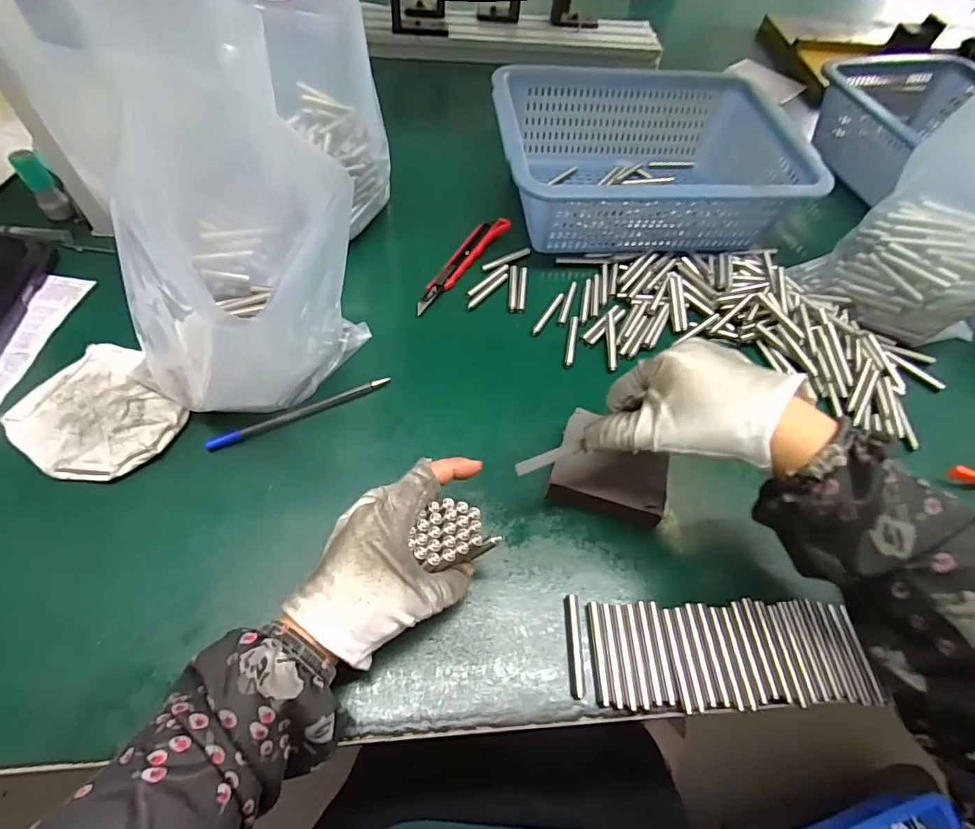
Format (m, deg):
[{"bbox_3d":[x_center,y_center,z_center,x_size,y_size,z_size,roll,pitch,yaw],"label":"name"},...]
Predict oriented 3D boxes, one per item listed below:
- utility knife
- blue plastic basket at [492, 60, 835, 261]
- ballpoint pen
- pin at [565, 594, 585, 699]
[{"bbox_3d":[-0.026,-0.151,0.496,0.026,0.010,0.150,30,60,14],"label":"utility knife"},{"bbox_3d":[0.159,-0.276,0.550,0.304,0.090,0.244,-2,57,-6],"label":"blue plastic basket"},{"bbox_3d":[-0.144,-0.003,0.396,0.139,0.008,0.010,-23,62,-18],"label":"ballpoint pen"},{"bbox_3d":[0.055,0.143,0.318,0.008,0.007,0.058,3,57,-3],"label":"pin"}]

